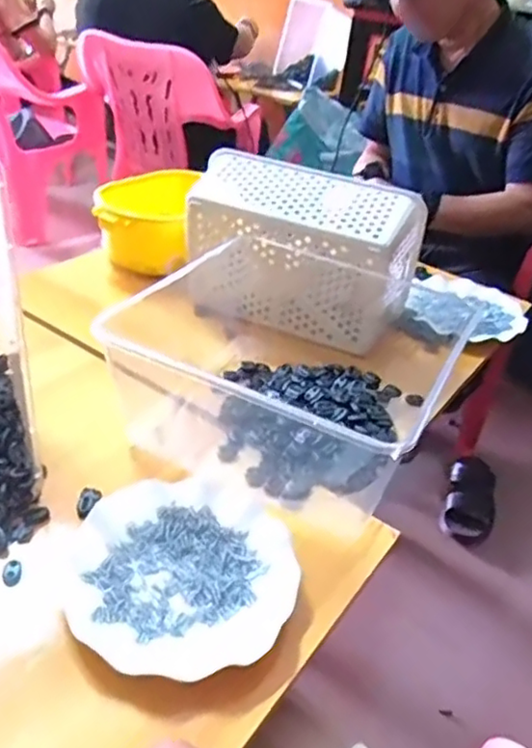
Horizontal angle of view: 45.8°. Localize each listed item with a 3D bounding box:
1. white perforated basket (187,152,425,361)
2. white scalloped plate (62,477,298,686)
[{"bbox_3d":[0.042,-0.157,0.835,0.284,0.190,0.118,19,36,16],"label":"white perforated basket"},{"bbox_3d":[-0.067,0.158,0.515,0.179,0.017,0.185,5,34,-3],"label":"white scalloped plate"}]

